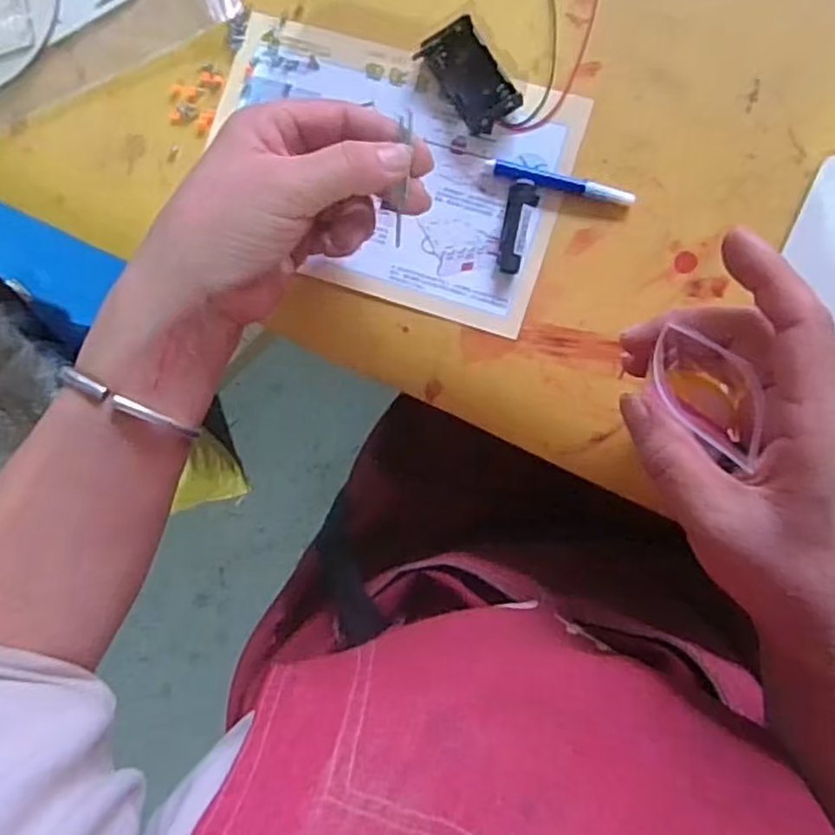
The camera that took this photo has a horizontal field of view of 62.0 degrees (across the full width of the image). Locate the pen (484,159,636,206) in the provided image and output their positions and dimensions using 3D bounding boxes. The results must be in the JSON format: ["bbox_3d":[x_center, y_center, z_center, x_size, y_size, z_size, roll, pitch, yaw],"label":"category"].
[{"bbox_3d":[0.077,-0.128,0.380,0.081,0.008,0.012,16,91,6],"label":"pen"}]

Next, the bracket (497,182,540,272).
[{"bbox_3d":[0.056,-0.106,0.387,0.017,0.007,0.051,11,91,7],"label":"bracket"}]

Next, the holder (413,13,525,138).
[{"bbox_3d":[0.030,-0.188,0.385,0.034,0.013,0.060,-38,85,5],"label":"holder"}]

